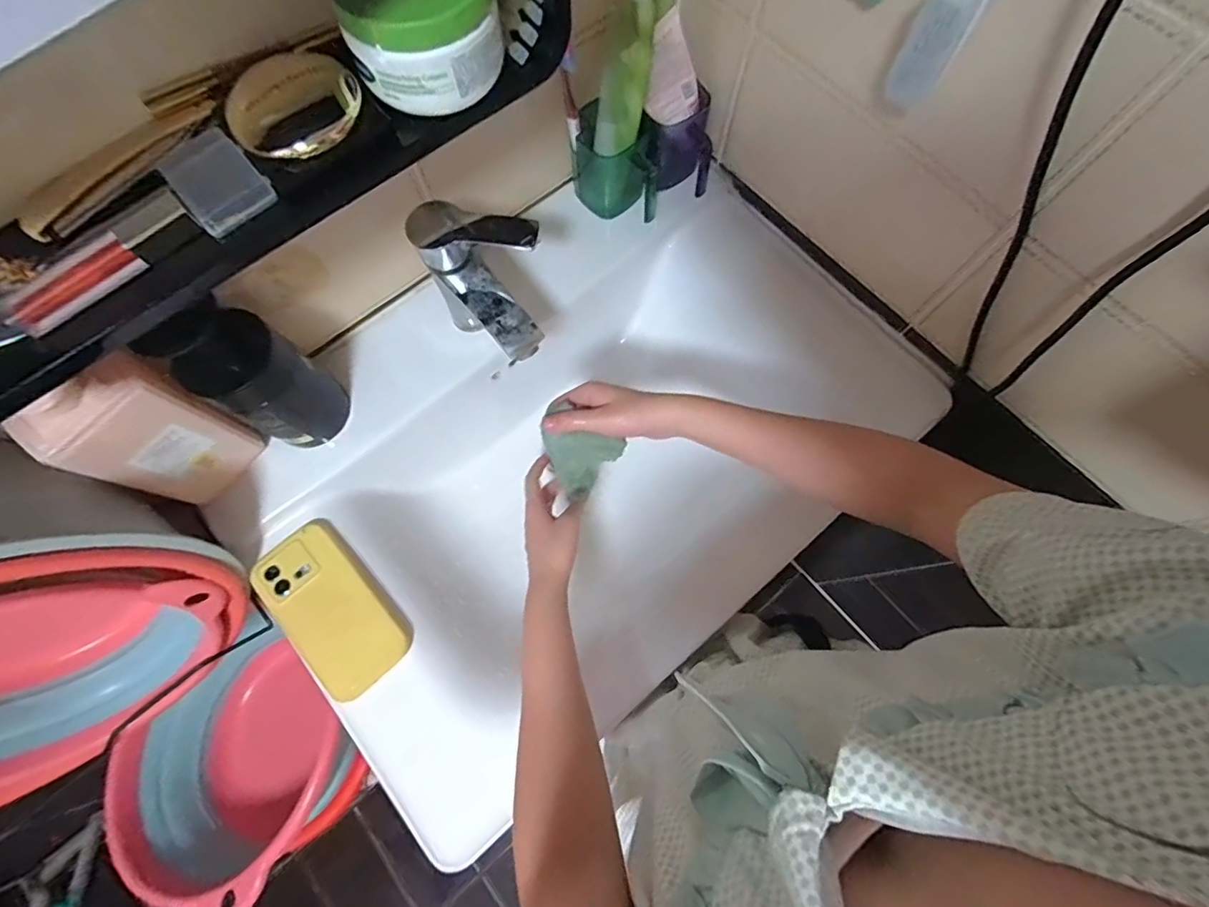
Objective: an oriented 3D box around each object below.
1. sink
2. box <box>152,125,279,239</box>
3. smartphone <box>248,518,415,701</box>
[{"bbox_3d":[-0.020,-0.009,0.603,0.693,0.120,0.472,-39,77,-11],"label":"sink"},{"bbox_3d":[-0.231,-0.163,0.316,0.046,0.016,0.055,-36,76,-11],"label":"box"},{"bbox_3d":[-0.268,0.151,0.520,0.091,0.013,0.165,-40,77,-11],"label":"smartphone"}]

